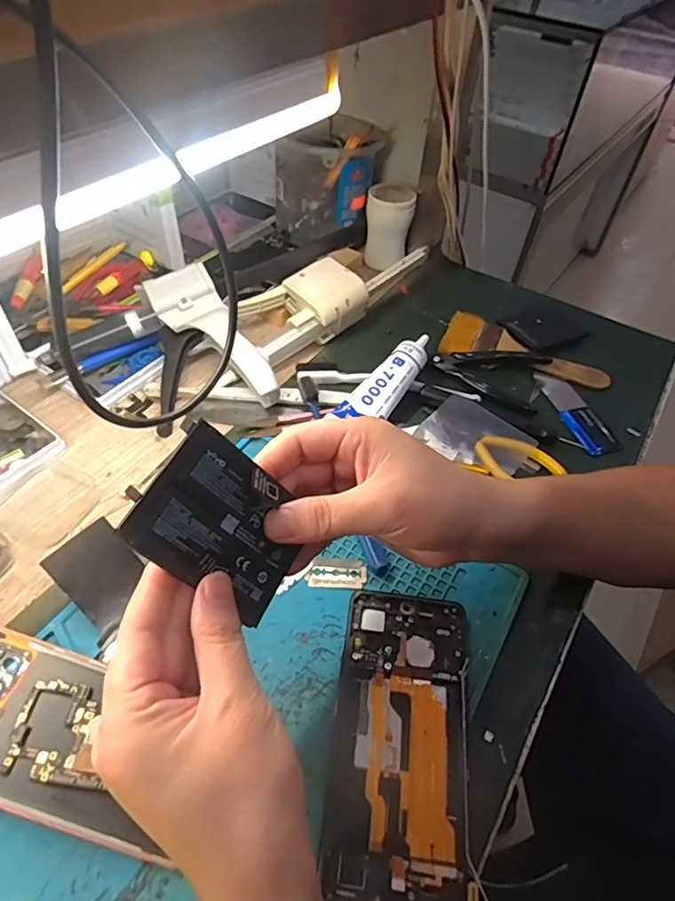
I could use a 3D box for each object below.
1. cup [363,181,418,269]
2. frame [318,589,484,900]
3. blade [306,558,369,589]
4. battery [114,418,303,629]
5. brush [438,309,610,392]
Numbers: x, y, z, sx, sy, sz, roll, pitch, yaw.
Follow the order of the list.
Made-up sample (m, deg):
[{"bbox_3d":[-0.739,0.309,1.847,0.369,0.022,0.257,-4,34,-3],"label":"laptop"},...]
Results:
[{"bbox_3d":[0.059,-0.261,0.627,0.051,0.081,0.047,2,49,-3],"label":"cup"},{"bbox_3d":[0.036,0.159,0.305,0.075,0.010,0.162,6,48,3],"label":"frame"},{"bbox_3d":[0.000,0.085,0.372,0.041,0.004,0.023,5,48,1],"label":"blade"},{"bbox_3d":[-0.052,0.035,0.255,0.007,0.088,0.062,1,52,51],"label":"battery"},{"bbox_3d":[0.187,-0.097,0.534,0.163,0.012,0.061,25,52,18],"label":"brush"}]

